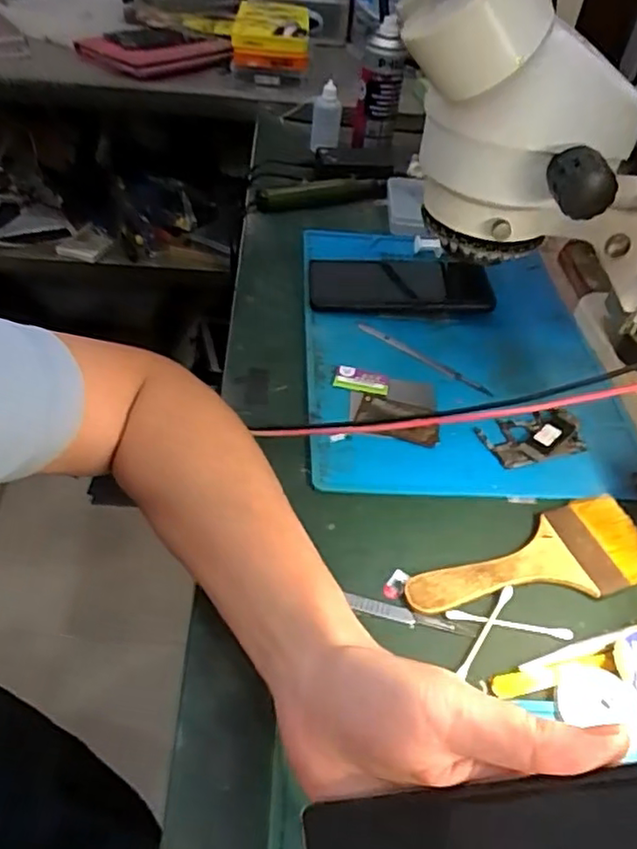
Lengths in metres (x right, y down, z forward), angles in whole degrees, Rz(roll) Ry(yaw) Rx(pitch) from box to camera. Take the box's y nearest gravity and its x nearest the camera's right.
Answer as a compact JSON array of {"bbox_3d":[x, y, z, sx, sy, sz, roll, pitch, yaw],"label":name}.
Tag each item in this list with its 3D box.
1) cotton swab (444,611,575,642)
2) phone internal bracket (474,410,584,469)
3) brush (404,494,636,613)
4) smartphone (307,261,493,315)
[{"bbox_3d":[0.108,0.113,0.357,0.070,0.004,0.006,8,44,2],"label":"cotton swab"},{"bbox_3d":[0.158,0.009,0.465,0.075,0.009,0.046,-9,46,-15],"label":"phone internal bracket"},{"bbox_3d":[0.130,0.087,0.384,0.160,0.007,0.061,-13,47,-19],"label":"brush"},{"bbox_3d":[0.074,-0.129,0.583,0.164,0.013,0.071,2,55,5],"label":"smartphone"}]

